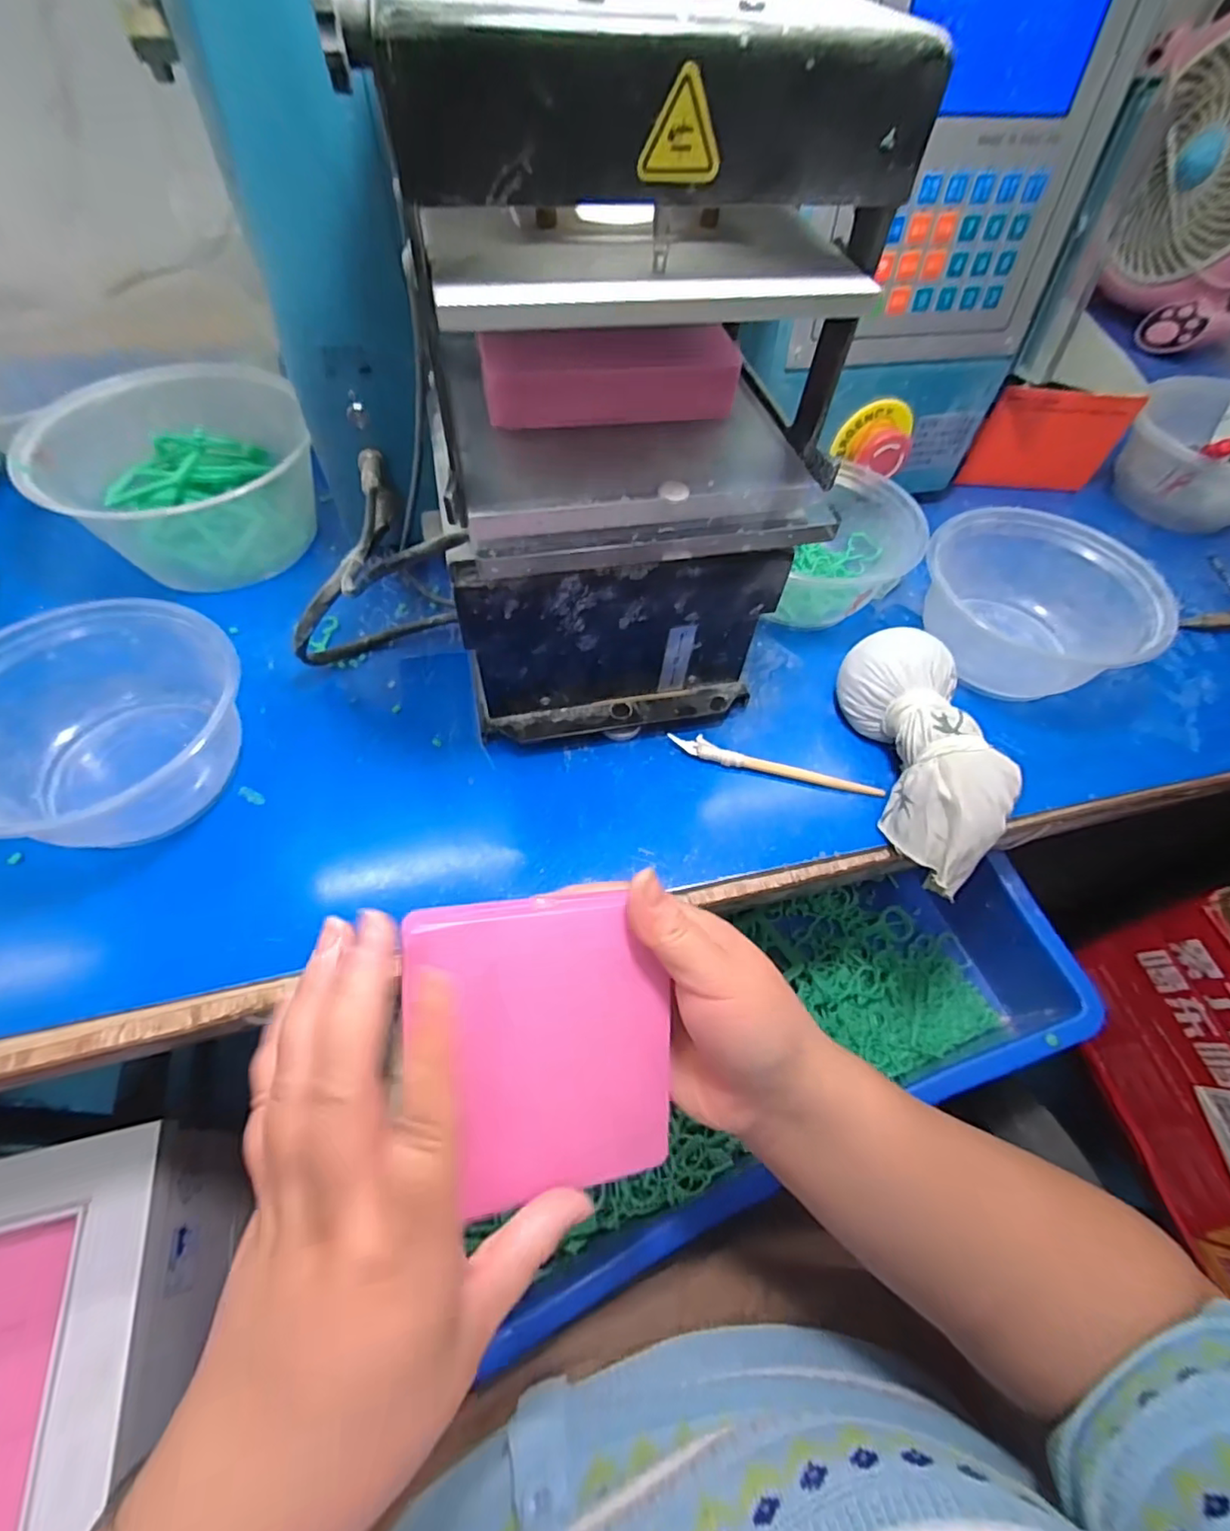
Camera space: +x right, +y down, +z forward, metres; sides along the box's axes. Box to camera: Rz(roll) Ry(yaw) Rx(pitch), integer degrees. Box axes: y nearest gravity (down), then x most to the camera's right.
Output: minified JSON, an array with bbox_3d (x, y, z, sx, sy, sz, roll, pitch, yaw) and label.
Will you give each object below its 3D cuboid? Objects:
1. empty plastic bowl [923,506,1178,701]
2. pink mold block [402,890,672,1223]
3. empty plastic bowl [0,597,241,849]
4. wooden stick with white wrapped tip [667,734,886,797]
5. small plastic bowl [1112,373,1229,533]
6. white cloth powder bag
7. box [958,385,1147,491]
[{"bbox_3d":[0.259,-0.104,0.381,0.132,0.056,0.108,26,59,13],"label":"empty plastic bowl"},{"bbox_3d":[-0.026,0.106,0.229,0.093,0.017,0.109,-4,93,-22],"label":"pink mold block"},{"bbox_3d":[-0.258,-0.017,0.306,0.111,0.068,0.134,32,61,16],"label":"empty plastic bowl"},{"bbox_3d":[0.090,0.000,0.341,0.120,0.006,0.014,15,57,6],"label":"wooden stick with white wrapped tip"},{"bbox_3d":[0.466,-0.245,0.476,0.114,0.072,0.111,2,57,-3],"label":"small plastic bowl"},{"bbox_3d":[0.165,-0.008,0.323,0.053,0.051,0.144,-5,57,-7],"label":"white cloth powder bag"},{"bbox_3d":[0.341,-0.251,0.469,0.108,0.068,0.022,0,41,-5],"label":"box"}]

